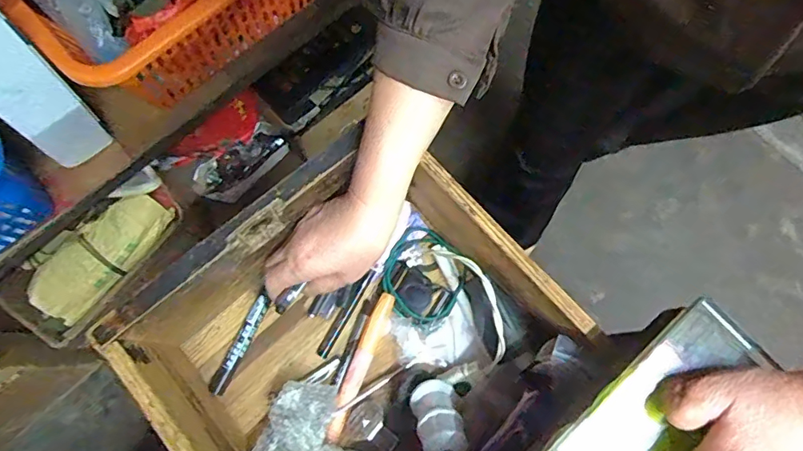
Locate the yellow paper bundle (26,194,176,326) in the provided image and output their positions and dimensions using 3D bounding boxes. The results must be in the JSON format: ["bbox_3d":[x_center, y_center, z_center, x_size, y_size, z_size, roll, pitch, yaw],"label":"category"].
[{"bbox_3d":[-0.513,0.050,0.822,0.106,0.041,0.262,43,91,-10],"label":"yellow paper bundle"}]

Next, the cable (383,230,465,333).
[{"bbox_3d":[0.021,0.048,0.467,0.079,0.023,0.084,0,76,-2],"label":"cable"}]

